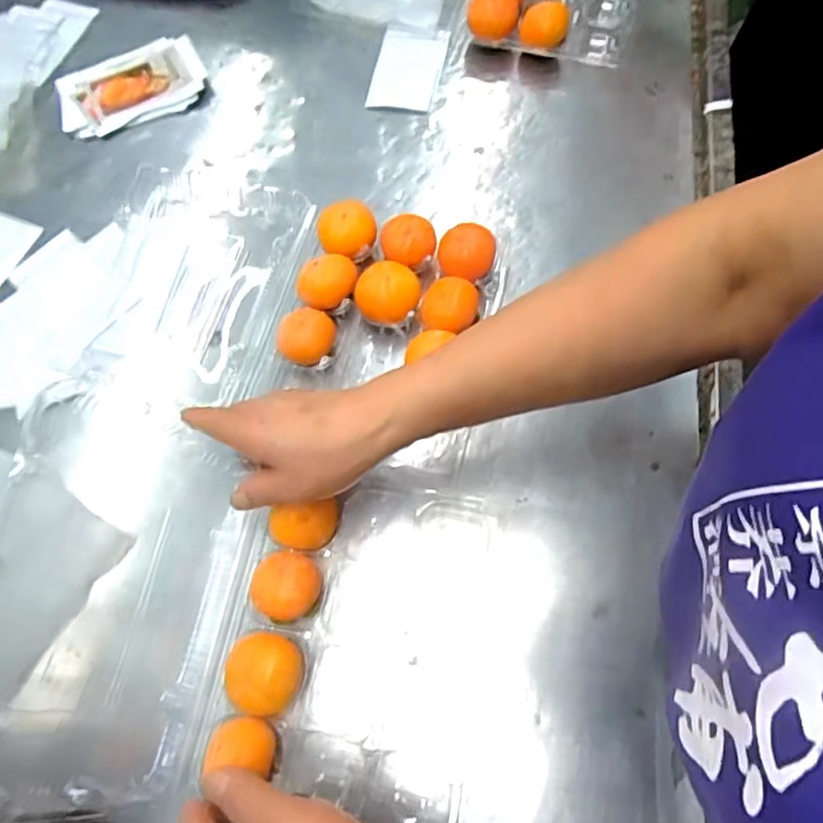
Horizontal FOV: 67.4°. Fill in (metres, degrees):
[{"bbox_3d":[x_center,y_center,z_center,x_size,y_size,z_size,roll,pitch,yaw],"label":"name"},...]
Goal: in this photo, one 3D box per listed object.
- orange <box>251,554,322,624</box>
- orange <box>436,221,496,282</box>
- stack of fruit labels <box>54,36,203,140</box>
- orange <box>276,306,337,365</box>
[{"bbox_3d":[-0.085,0.123,0.428,0.049,0.044,0.044,21,72,10],"label":"orange"},{"bbox_3d":[0.046,-0.130,0.524,0.047,0.043,0.044,9,70,6],"label":"orange"},{"bbox_3d":[-0.292,-0.338,0.637,0.149,0.012,0.104,-18,70,-4],"label":"stack of fruit labels"},{"bbox_3d":[-0.084,-0.056,0.500,0.045,0.043,0.046,-1,69,3],"label":"orange"}]

